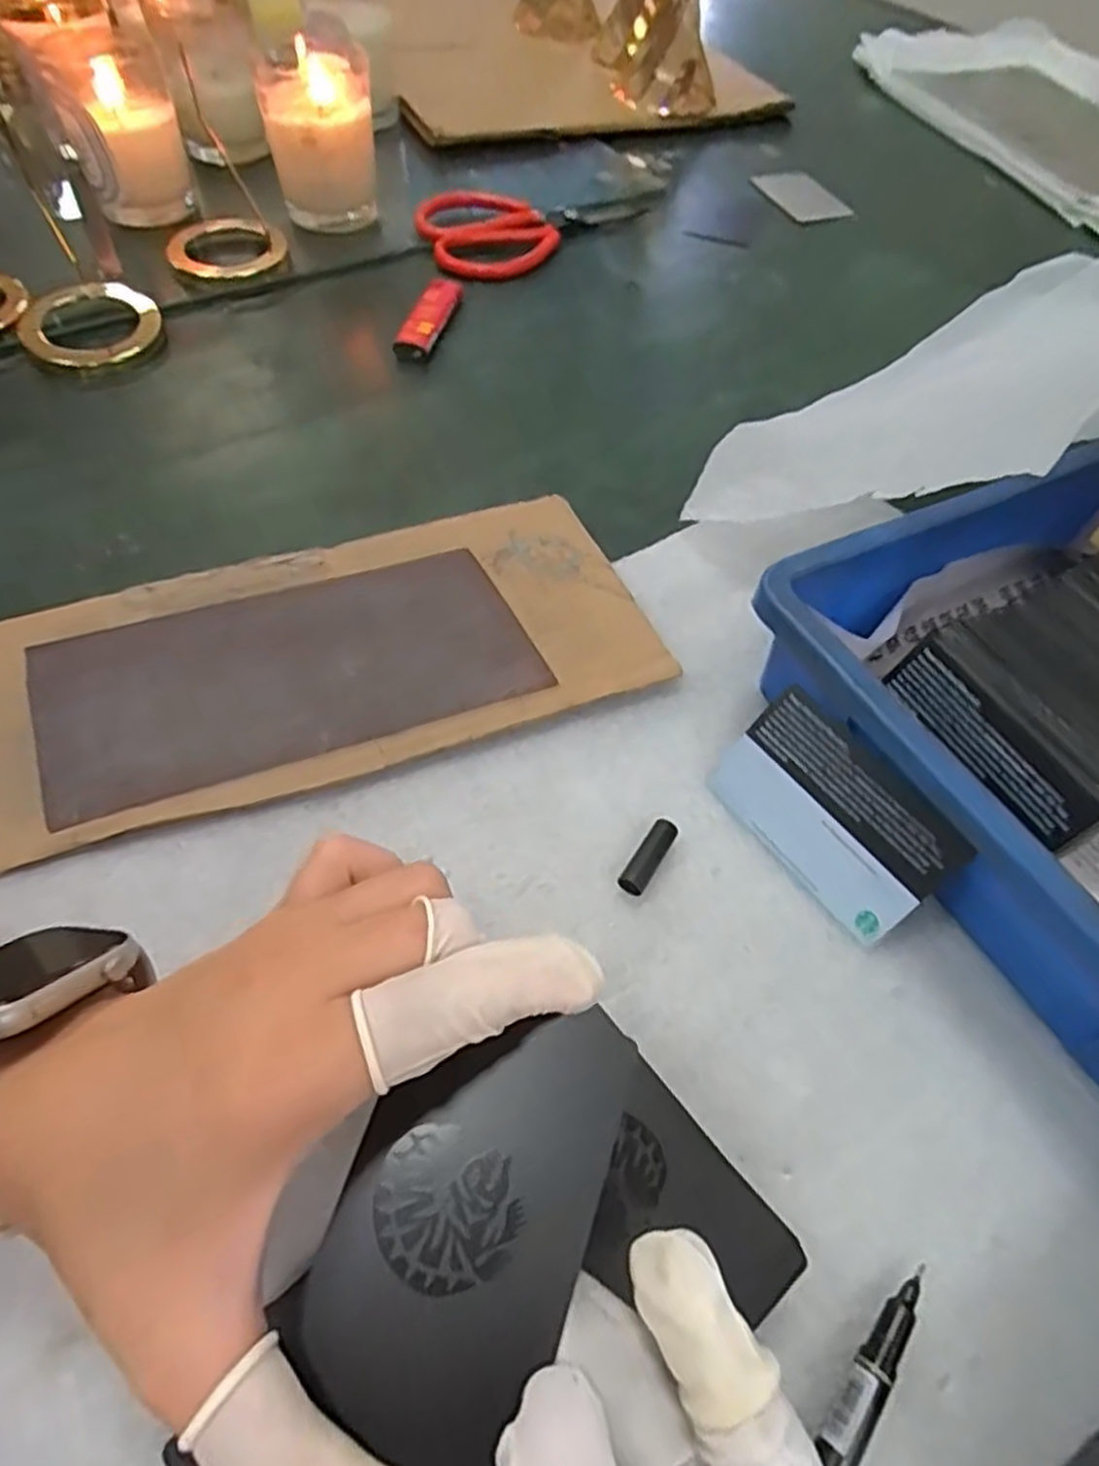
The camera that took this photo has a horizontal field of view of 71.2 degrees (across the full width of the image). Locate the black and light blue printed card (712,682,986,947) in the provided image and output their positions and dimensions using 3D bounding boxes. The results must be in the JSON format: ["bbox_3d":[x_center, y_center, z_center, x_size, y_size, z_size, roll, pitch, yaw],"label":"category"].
[{"bbox_3d":[0.103,0.029,0.282,0.084,0.053,0.004,50,26,25],"label":"black and light blue printed card"}]

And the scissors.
[{"bbox_3d":[-0.004,-0.371,0.560,0.179,0.021,0.083,-9,57,-8],"label":"scissors"}]

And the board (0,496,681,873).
[{"bbox_3d":[-0.098,-0.035,0.337,0.273,0.008,0.132,-17,58,-13],"label":"board"}]

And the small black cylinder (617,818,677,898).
[{"bbox_3d":[0.037,0.046,0.286,0.009,0.009,0.032,29,60,17],"label":"small black cylinder"}]

